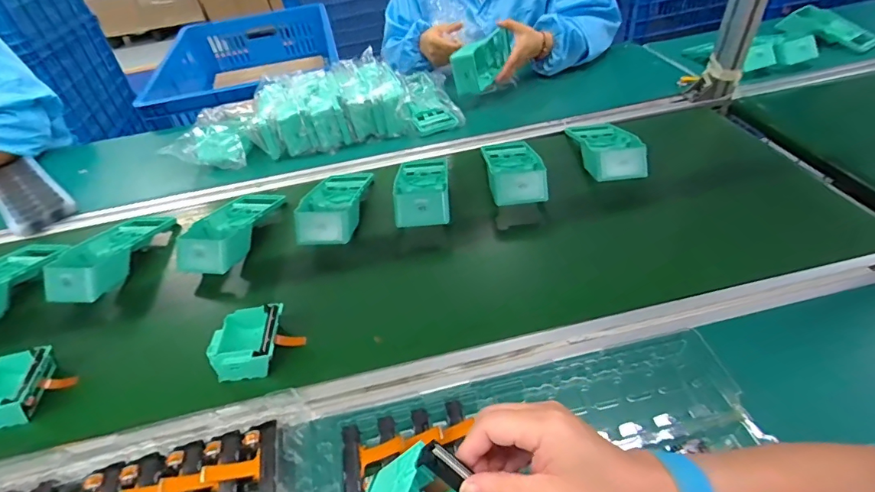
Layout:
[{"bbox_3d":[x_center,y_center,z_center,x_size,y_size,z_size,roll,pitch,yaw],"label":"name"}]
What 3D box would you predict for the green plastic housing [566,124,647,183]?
[{"bbox_3d":[0.276,-0.172,0.731,0.091,0.049,0.197,-3,44,5],"label":"green plastic housing"}]

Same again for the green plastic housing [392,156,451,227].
[{"bbox_3d":[-0.023,-0.100,0.680,0.086,0.045,0.198,-5,43,3],"label":"green plastic housing"}]

